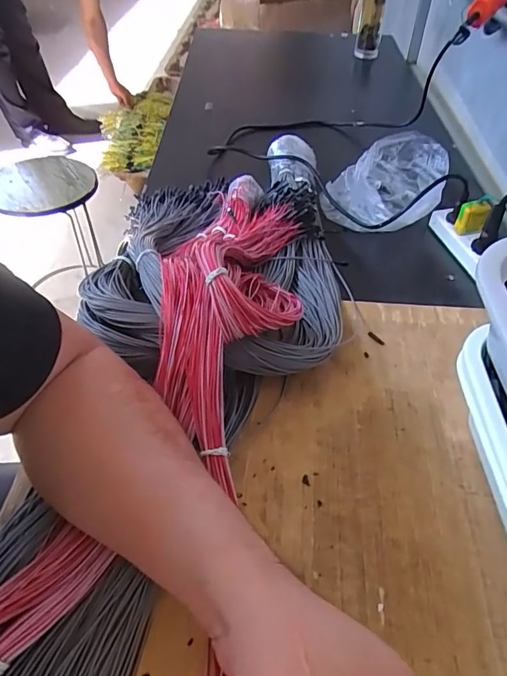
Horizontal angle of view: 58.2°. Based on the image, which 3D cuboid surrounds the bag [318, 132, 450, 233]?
[{"bbox_3d":[0.212,-0.249,0.737,0.175,0.093,0.187,19,50,13],"label":"bag"}]

